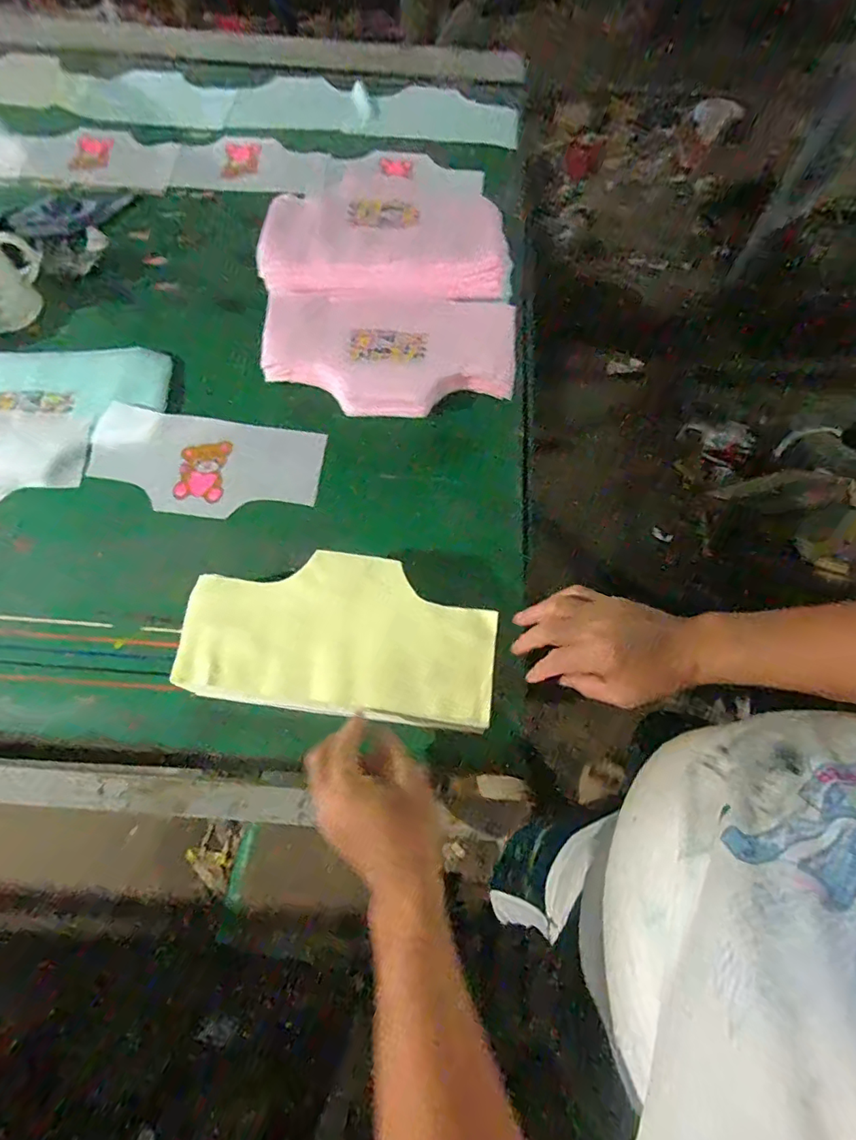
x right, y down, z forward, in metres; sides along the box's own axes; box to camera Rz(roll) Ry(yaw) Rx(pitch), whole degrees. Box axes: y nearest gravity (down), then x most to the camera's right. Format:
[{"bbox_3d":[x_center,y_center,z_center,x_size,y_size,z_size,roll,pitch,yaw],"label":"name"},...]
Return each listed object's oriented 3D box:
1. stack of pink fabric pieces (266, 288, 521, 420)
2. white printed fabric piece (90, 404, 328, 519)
[{"bbox_3d":[-0.046,-0.287,0.681,0.332,0.048,0.171,0,69,-1],"label":"stack of pink fabric pieces"},{"bbox_3d":[-0.278,-0.132,0.631,0.282,0.015,0.130,7,75,-2],"label":"white printed fabric piece"}]

